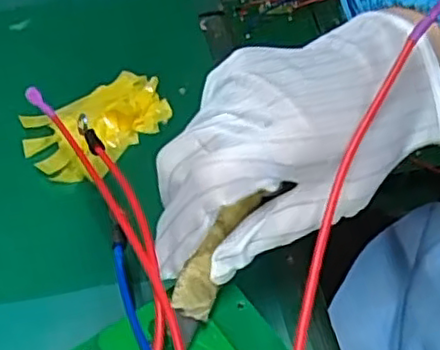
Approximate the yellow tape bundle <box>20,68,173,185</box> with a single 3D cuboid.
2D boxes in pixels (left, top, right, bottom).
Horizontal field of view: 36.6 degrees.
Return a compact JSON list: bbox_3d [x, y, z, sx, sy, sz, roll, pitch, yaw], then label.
[{"bbox_3d":[-0.078,-0.035,0.426,0.095,0.015,0.057,-35,62,-25],"label":"yellow tape bundle"}]

